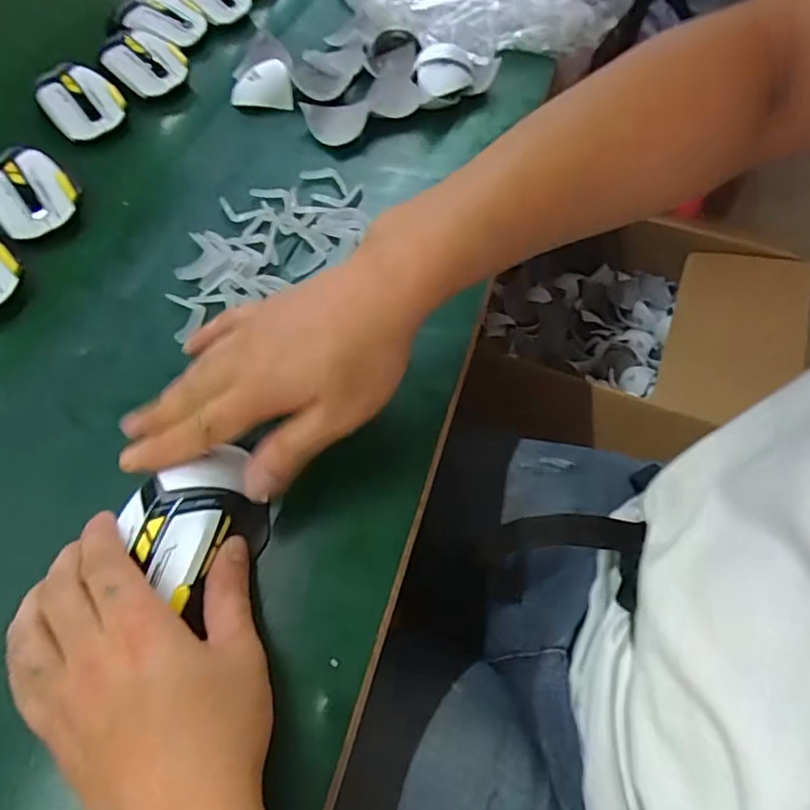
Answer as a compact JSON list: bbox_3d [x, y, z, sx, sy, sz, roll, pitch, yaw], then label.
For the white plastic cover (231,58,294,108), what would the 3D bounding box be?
[{"bbox_3d":[-0.137,-0.303,0.565,0.057,0.033,0.034,-5,57,-5],"label":"white plastic cover"}]

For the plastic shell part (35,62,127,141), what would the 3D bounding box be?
[{"bbox_3d":[-0.301,-0.281,0.548,0.080,0.020,0.064,42,75,0],"label":"plastic shell part"}]

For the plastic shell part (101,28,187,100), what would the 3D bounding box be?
[{"bbox_3d":[-0.254,-0.335,0.582,0.077,0.016,0.057,33,82,1],"label":"plastic shell part"}]

